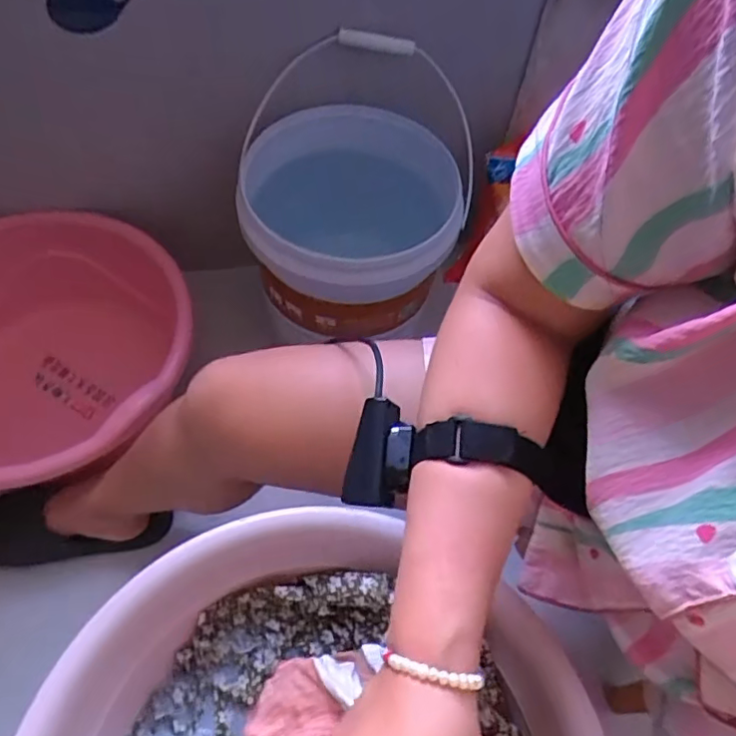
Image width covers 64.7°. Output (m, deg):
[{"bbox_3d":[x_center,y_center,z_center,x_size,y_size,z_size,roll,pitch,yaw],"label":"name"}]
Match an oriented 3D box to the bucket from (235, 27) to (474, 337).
[{"bbox_3d":[-0.024,-0.243,0.855,0.314,0.322,0.351,15,59,4],"label":"bucket"}]

